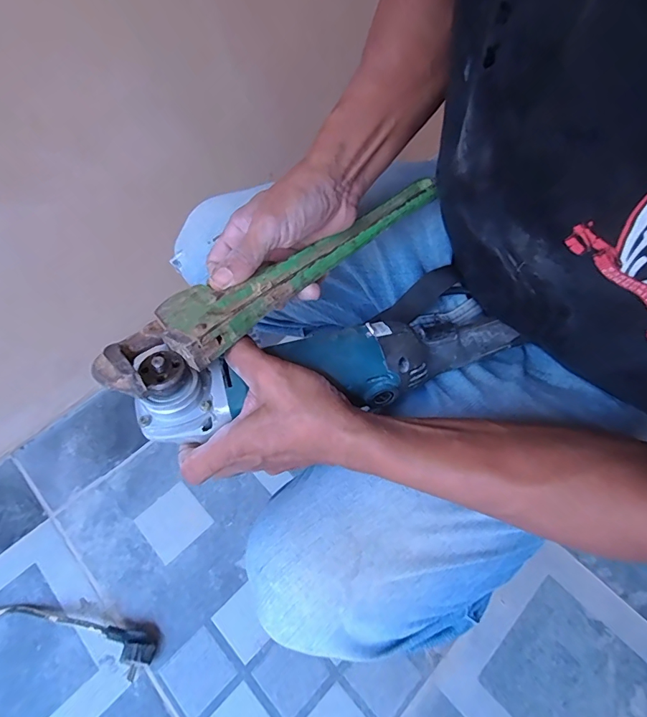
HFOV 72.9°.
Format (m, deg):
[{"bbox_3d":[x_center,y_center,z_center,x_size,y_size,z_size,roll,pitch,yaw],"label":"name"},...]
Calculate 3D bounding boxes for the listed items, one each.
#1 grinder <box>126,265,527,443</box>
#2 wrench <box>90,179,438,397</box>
[{"bbox_3d":[0.010,-0.005,0.351,0.297,0.063,0.102,-15,60,-22],"label":"grinder"},{"bbox_3d":[-0.025,-0.075,0.342,0.315,0.024,0.065,-36,66,-23],"label":"wrench"}]

